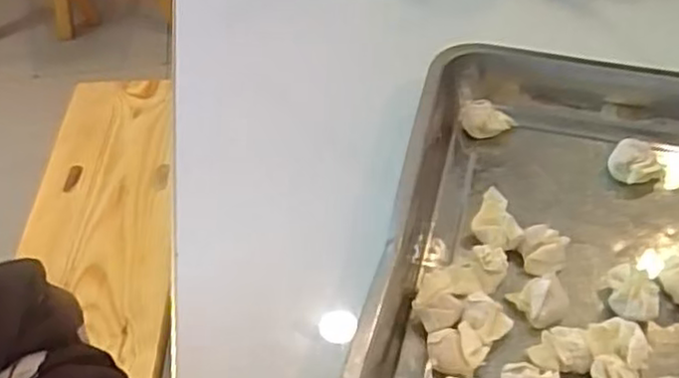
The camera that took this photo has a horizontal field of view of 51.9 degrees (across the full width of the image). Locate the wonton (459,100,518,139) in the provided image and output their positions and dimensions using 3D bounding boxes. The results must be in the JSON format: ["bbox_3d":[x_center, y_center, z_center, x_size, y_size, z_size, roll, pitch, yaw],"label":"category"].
[{"bbox_3d":[0.111,-0.053,0.526,0.041,0.019,0.026,8,51,9],"label":"wonton"}]

